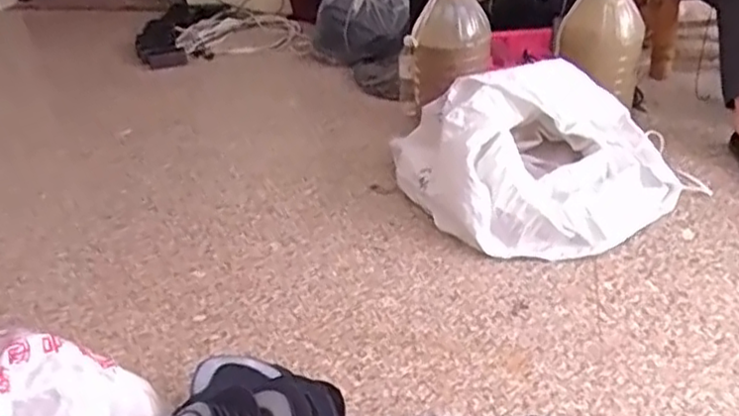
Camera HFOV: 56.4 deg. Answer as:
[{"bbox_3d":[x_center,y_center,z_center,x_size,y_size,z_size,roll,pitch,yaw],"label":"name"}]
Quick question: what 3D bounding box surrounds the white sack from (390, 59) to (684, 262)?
[{"bbox_3d":[0.367,-0.113,1.469,0.599,0.228,0.421,-9,36,-6],"label":"white sack"}]

